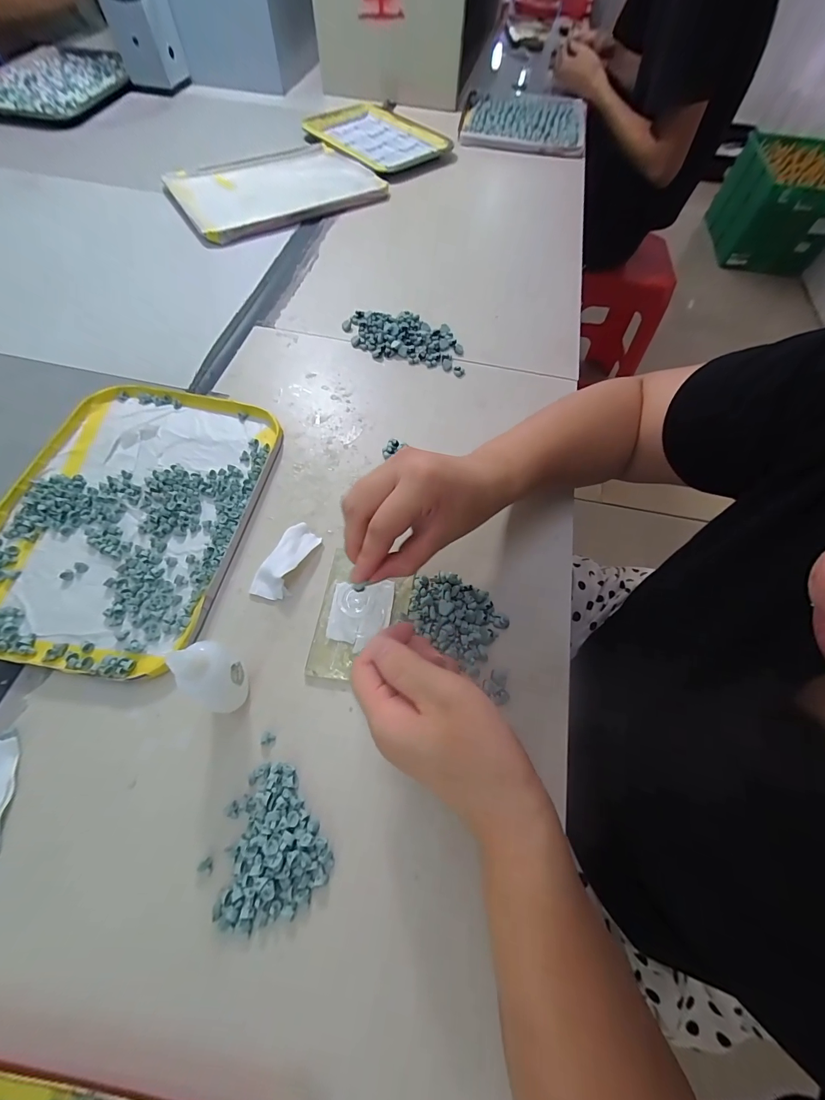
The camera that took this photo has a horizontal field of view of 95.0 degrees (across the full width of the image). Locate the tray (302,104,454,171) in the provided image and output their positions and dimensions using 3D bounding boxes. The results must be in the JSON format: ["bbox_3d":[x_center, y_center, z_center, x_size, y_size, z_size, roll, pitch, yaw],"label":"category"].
[{"bbox_3d":[-0.064,-0.765,0.700,0.195,0.017,0.253,-40,72,-20],"label":"tray"}]

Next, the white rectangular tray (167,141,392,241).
[{"bbox_3d":[-0.215,-0.581,0.603,0.302,0.018,0.215,-31,69,-17],"label":"white rectangular tray"}]

